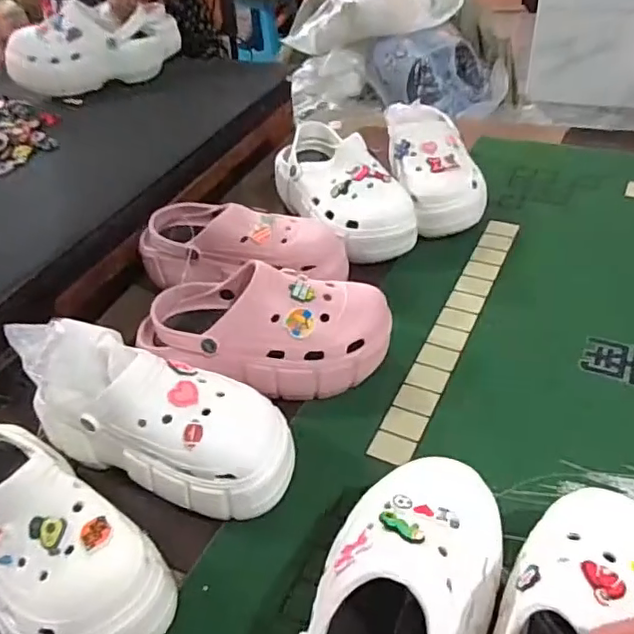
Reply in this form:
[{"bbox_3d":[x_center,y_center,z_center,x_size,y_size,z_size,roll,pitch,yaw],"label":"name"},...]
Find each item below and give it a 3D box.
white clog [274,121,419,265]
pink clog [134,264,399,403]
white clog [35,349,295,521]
[{"bbox_3d":[0.029,-0.167,0.776,0.108,0.105,0.231,-26,45,-20],"label":"white clog"},{"bbox_3d":[-0.056,0.014,0.584,0.253,0.105,0.104,3,43,11],"label":"pink clog"},{"bbox_3d":[-0.133,0.093,0.511,0.231,0.104,0.100,11,45,19],"label":"white clog"}]

